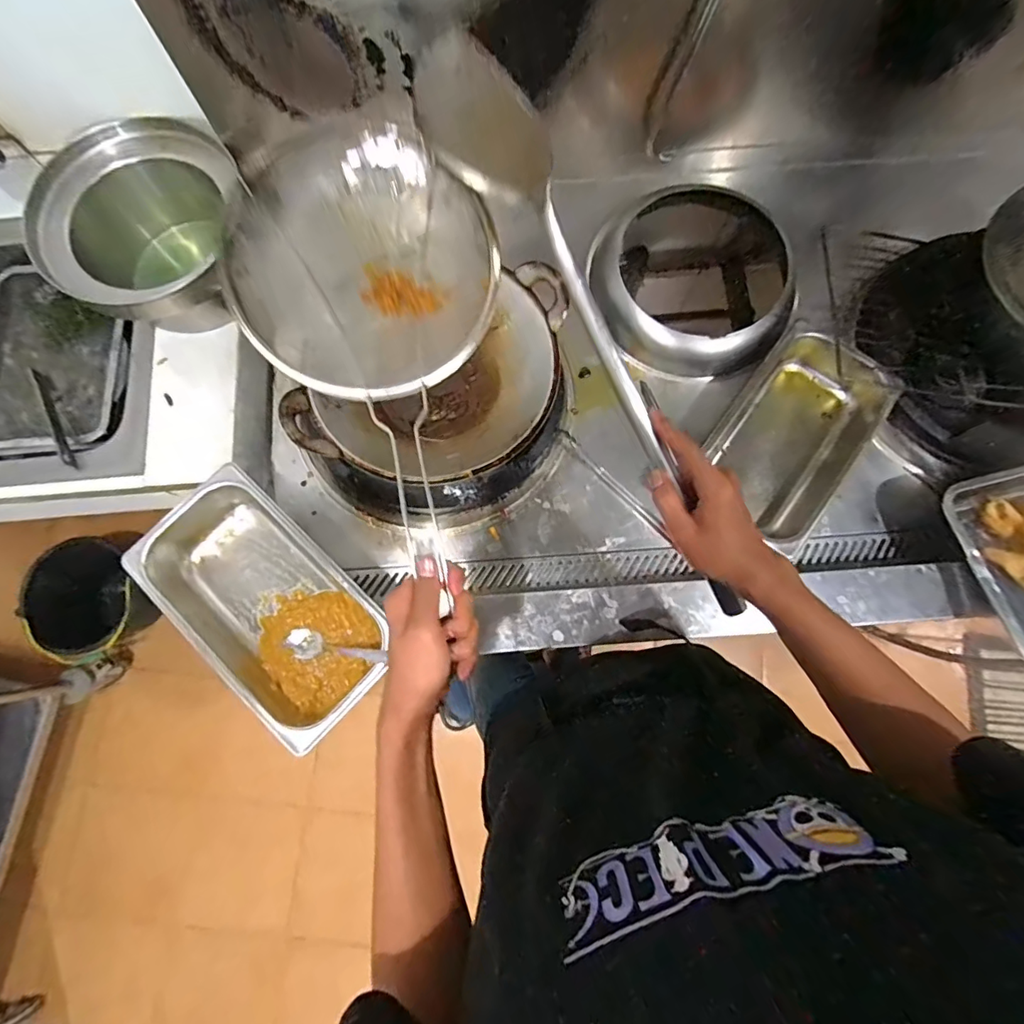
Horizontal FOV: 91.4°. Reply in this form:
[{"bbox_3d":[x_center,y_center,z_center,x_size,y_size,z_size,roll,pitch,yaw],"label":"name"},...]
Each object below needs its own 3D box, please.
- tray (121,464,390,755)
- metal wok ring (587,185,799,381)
[{"bbox_3d":[-0.305,0.111,0.627,0.341,0.070,0.178,43,77,11],"label":"tray"},{"bbox_3d":[0.286,-0.364,0.780,0.320,0.105,0.310,0,73,-1],"label":"metal wok ring"}]

